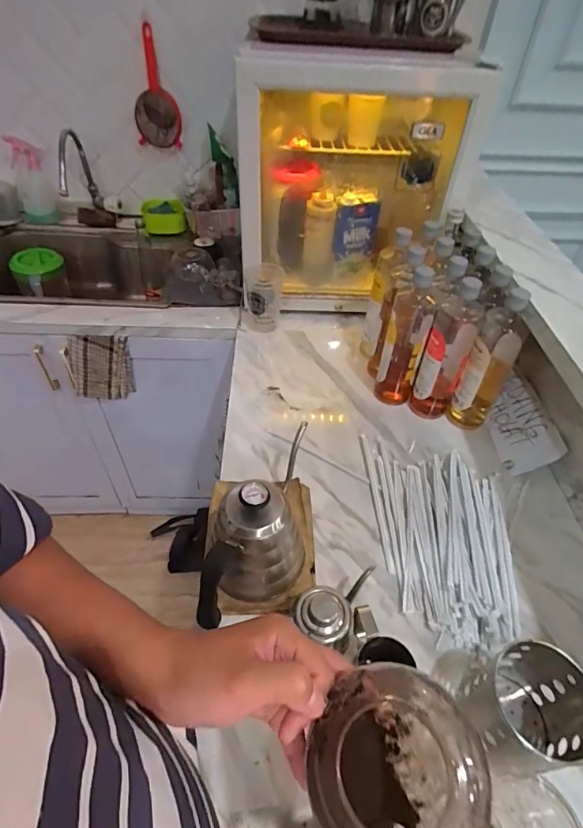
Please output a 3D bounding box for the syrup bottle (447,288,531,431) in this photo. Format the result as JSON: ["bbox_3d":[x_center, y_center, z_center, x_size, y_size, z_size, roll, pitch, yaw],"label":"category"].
[{"bbox_3d":[0.337,-0.081,0.757,0.069,0.267,0.064,23,50,20],"label":"syrup bottle"}]

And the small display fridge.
[{"bbox_3d":[0.135,-0.508,0.981,0.440,0.448,0.388,9,46,7],"label":"small display fridge"}]

